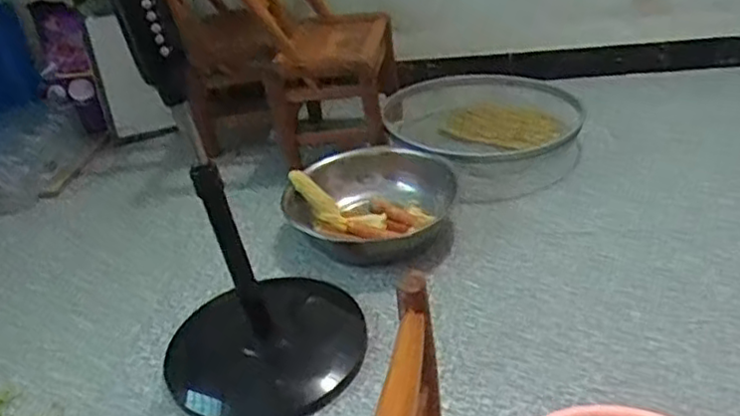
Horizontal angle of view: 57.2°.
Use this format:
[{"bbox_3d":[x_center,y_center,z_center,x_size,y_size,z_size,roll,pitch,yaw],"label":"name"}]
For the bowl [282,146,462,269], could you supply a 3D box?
[{"bbox_3d":[0.003,-0.009,1.441,0.321,0.140,0.333,-5,32,3],"label":"bowl"}]

